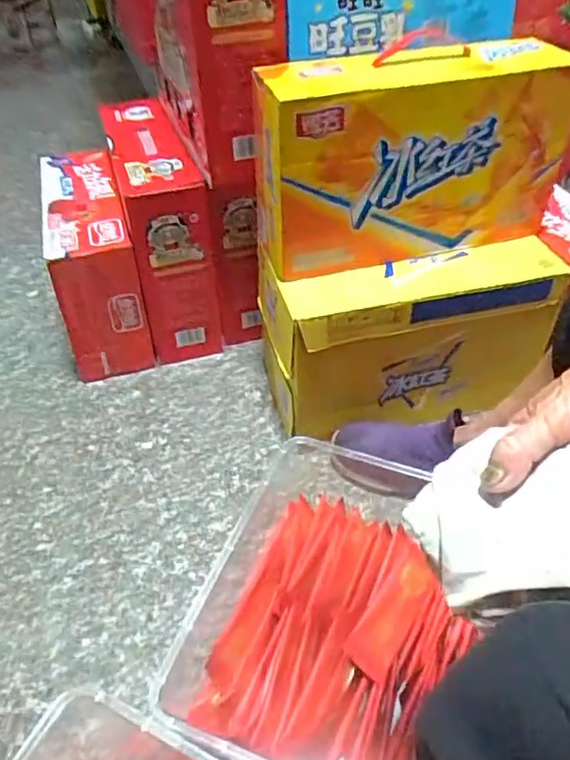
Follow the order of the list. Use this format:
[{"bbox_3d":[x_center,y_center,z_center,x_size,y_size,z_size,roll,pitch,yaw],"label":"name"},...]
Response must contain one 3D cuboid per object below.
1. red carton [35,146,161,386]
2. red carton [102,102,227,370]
[{"bbox_3d":[-0.316,-0.206,1.010,0.120,0.230,0.357,-13,44,-10],"label":"red carton"},{"bbox_3d":[-0.203,-0.253,1.001,0.113,0.293,0.336,-14,44,-10],"label":"red carton"}]

